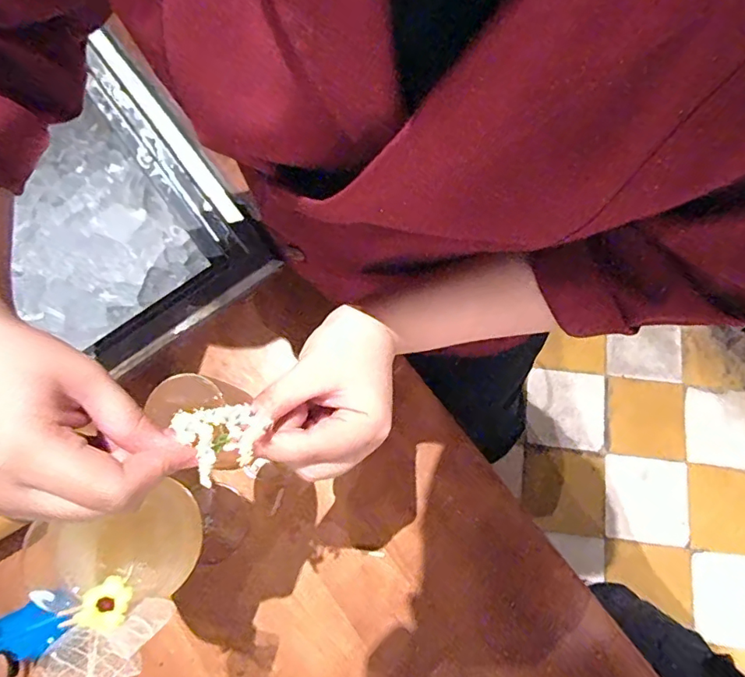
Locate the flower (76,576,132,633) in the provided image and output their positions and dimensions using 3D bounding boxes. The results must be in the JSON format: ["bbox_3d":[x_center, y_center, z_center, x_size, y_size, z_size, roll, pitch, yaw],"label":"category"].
[{"bbox_3d":[-0.136,0.135,0.264,0.023,0.004,0.025,13,39,-2],"label":"flower"}]

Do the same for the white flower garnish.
[{"bbox_3d":[-0.076,0.047,0.261,0.040,0.013,0.039,-31,78,-8],"label":"white flower garnish"}]

